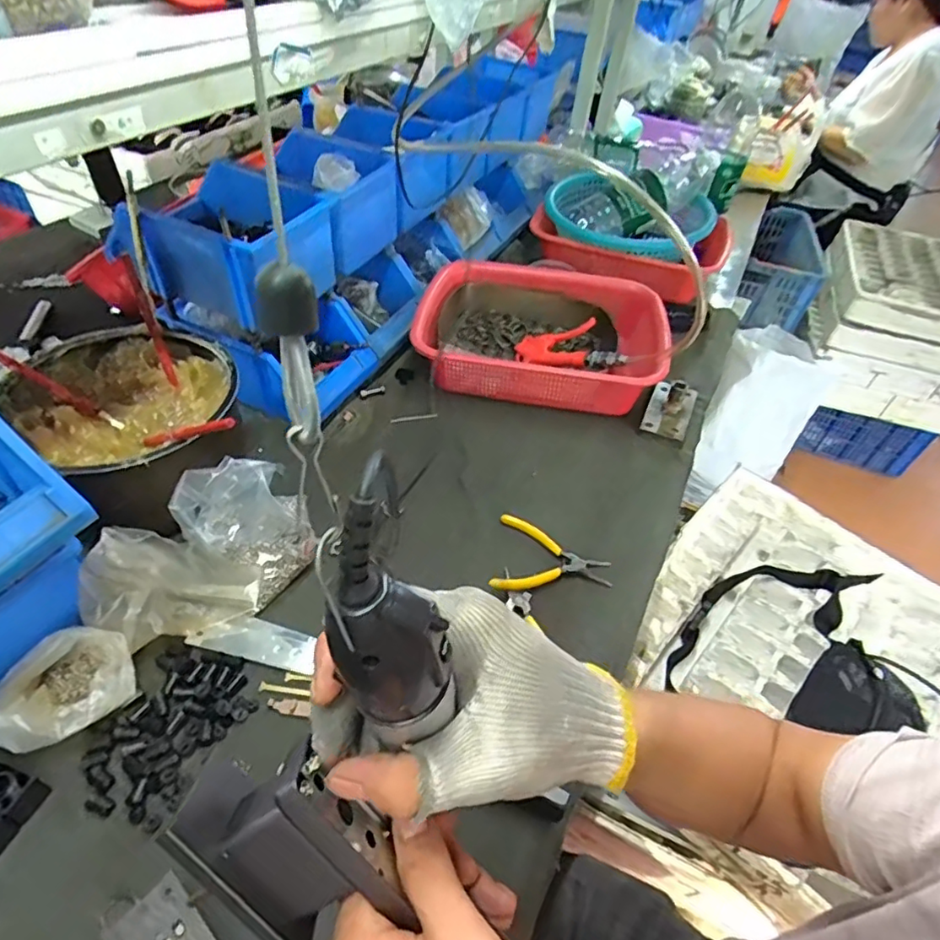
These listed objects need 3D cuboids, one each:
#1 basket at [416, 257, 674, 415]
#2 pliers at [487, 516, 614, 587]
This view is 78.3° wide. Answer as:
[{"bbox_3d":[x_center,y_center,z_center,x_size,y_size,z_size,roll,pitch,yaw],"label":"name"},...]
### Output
[{"bbox_3d":[0.108,-0.209,0.889,0.359,0.093,0.288,9,46,1],"label":"basket"},{"bbox_3d":[0.093,0.099,0.644,0.127,0.025,0.107,10,46,2],"label":"pliers"}]

